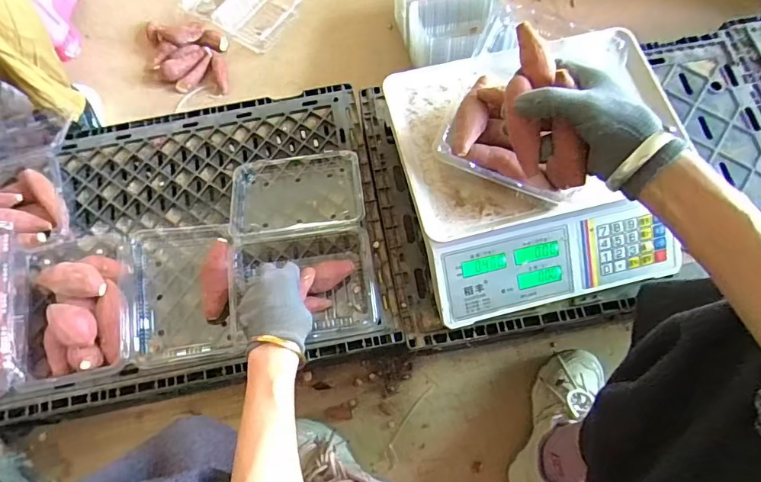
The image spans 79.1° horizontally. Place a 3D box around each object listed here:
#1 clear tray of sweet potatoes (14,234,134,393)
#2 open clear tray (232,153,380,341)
[{"bbox_3d":[-0.377,0.073,0.574,0.151,0.087,0.191,-12,73,-3],"label":"clear tray of sweet potatoes"},{"bbox_3d":[-0.103,-0.001,0.603,0.171,0.062,0.267,-9,73,-2],"label":"open clear tray"}]

